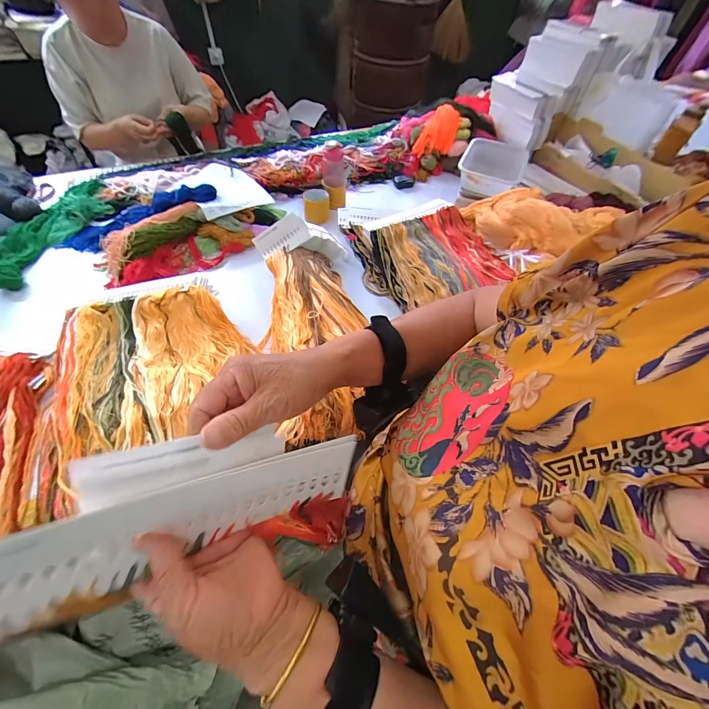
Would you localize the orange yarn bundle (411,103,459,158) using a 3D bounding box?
[{"bbox_3d":[0.329,-0.885,1.273,0.152,0.115,0.169,16,56,7],"label":"orange yarn bundle"}]

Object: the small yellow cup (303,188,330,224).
[{"bbox_3d":[-0.124,-0.482,1.052,0.082,0.079,0.081,2,56,-3],"label":"small yellow cup"}]

